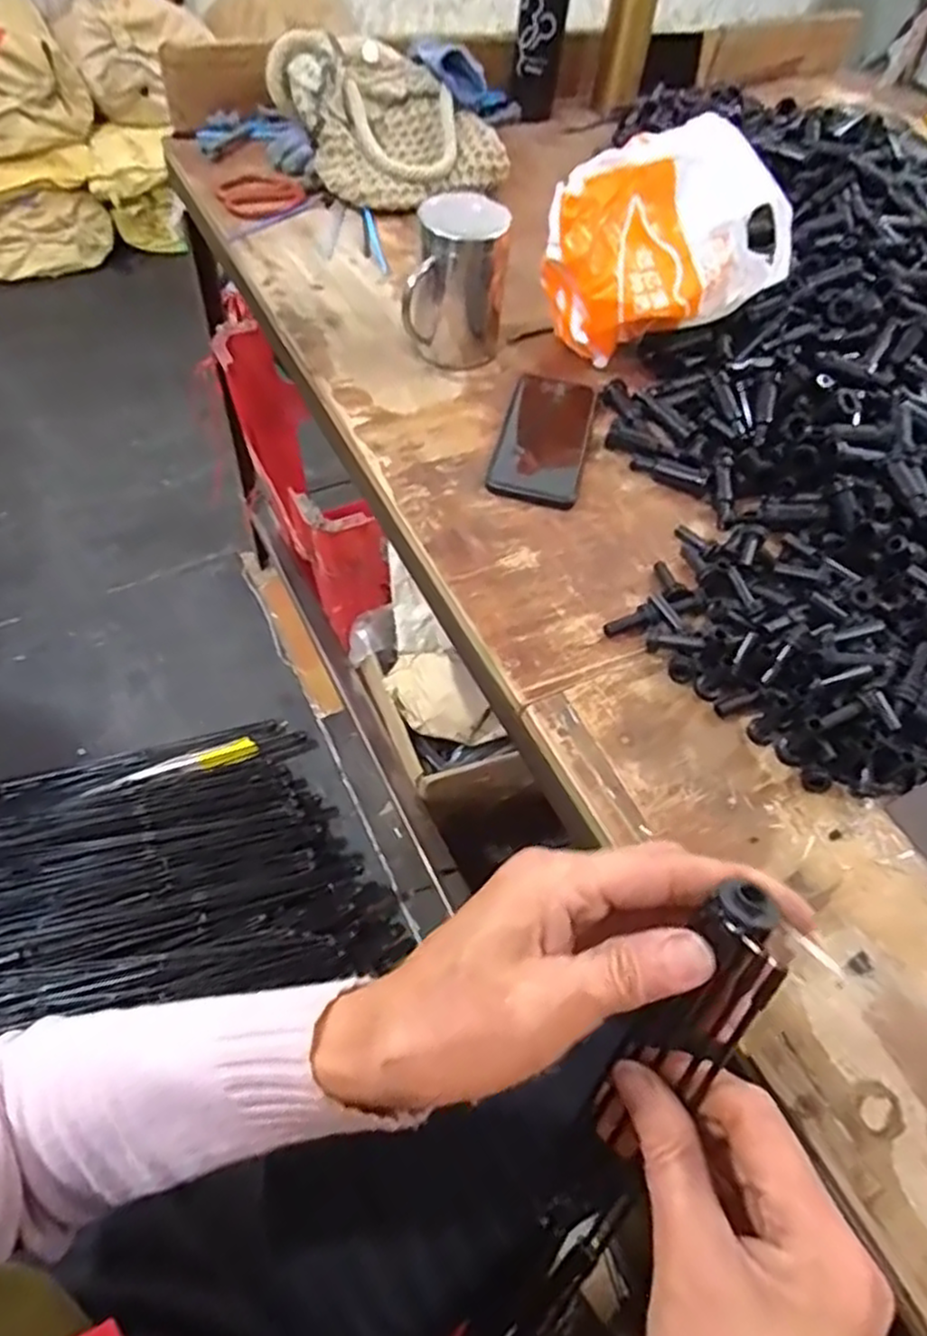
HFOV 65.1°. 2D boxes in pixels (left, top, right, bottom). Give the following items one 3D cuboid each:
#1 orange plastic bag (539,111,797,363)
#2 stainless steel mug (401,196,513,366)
[{"bbox_3d":[0.168,-0.364,0.636,0.206,0.142,0.108,-16,59,-16],"label":"orange plastic bag"},{"bbox_3d":[-0.006,-0.340,0.635,0.079,0.119,0.078,15,56,4],"label":"stainless steel mug"}]

